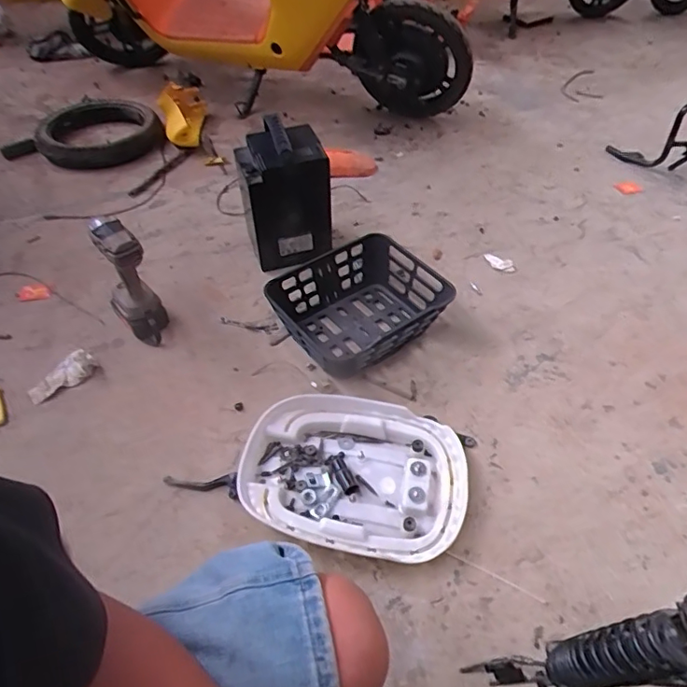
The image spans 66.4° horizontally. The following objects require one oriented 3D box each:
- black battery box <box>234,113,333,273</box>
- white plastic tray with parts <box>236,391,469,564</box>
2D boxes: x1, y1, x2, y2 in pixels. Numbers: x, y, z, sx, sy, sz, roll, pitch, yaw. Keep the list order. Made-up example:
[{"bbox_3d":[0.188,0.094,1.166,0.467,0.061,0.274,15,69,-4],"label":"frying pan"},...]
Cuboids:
[{"bbox_3d":[-0.122,-0.301,1.099,0.170,0.282,0.119,-13,52,-13],"label":"black battery box"},{"bbox_3d":[0.017,0.211,0.859,0.348,0.047,0.268,6,48,0],"label":"white plastic tray with parts"}]

